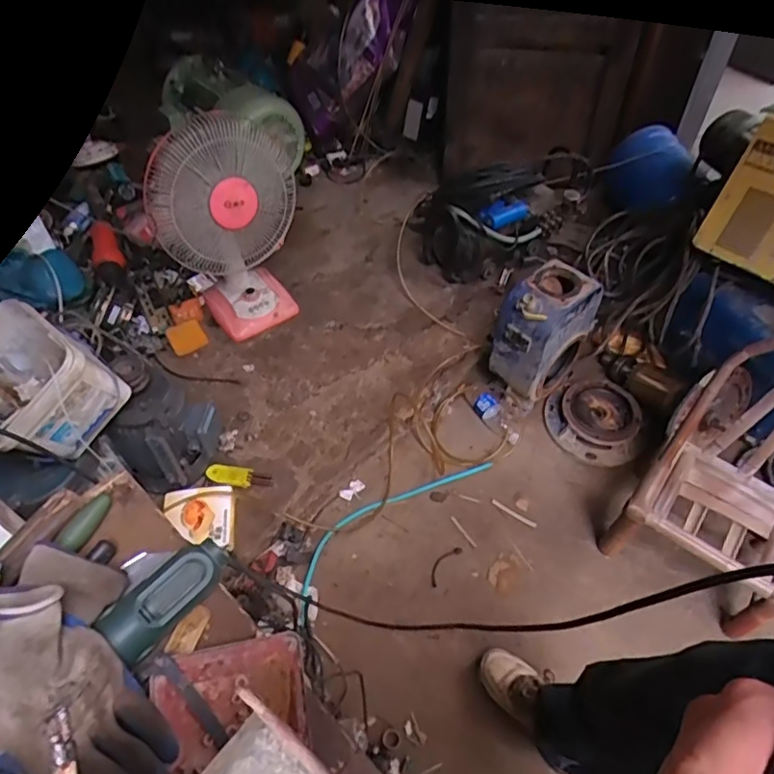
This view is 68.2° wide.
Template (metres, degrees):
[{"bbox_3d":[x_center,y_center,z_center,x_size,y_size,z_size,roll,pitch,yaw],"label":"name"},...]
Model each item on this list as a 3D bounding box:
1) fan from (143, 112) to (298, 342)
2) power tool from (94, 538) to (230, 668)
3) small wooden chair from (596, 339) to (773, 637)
[{"bbox_3d":[-0.461,-0.469,1.684,0.417,0.593,0.302,-12,51,-8],"label":"fan"},{"bbox_3d":[-0.191,0.184,0.503,0.047,0.043,0.112,33,59,25],"label":"power tool"},{"bbox_3d":[0.774,0.213,1.236,0.356,0.527,0.385,33,59,25],"label":"small wooden chair"}]

